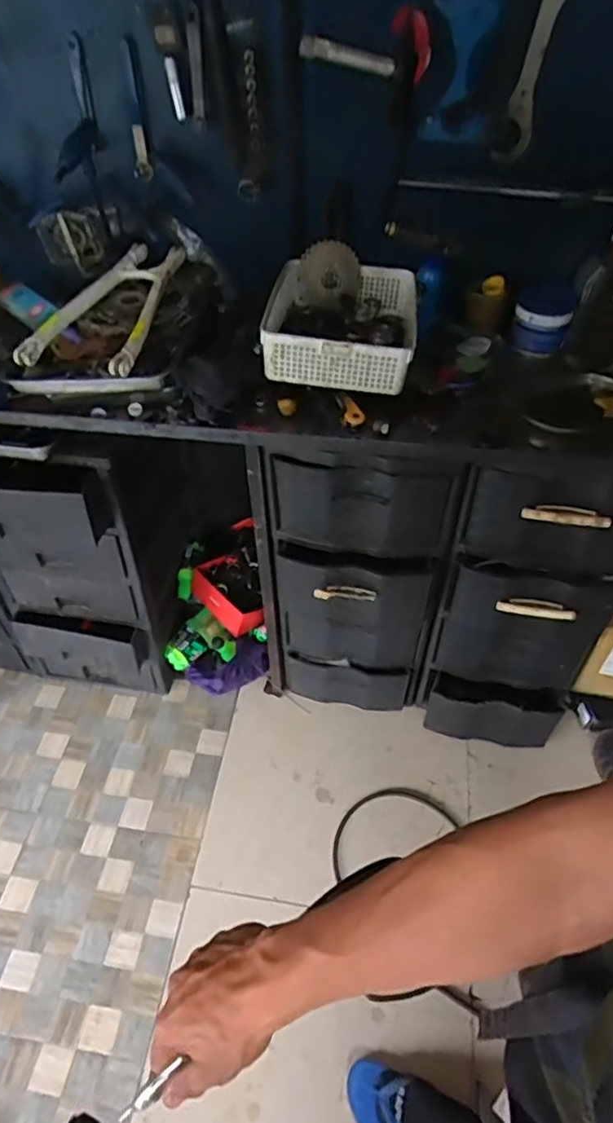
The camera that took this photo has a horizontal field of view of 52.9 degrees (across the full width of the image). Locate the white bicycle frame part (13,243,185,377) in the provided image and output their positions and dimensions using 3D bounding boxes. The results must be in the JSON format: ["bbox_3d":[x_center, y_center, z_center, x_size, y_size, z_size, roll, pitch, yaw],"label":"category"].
[{"bbox_3d":[-0.326,-0.445,1.058,0.183,0.038,0.390,7,49,8],"label":"white bicycle frame part"}]

